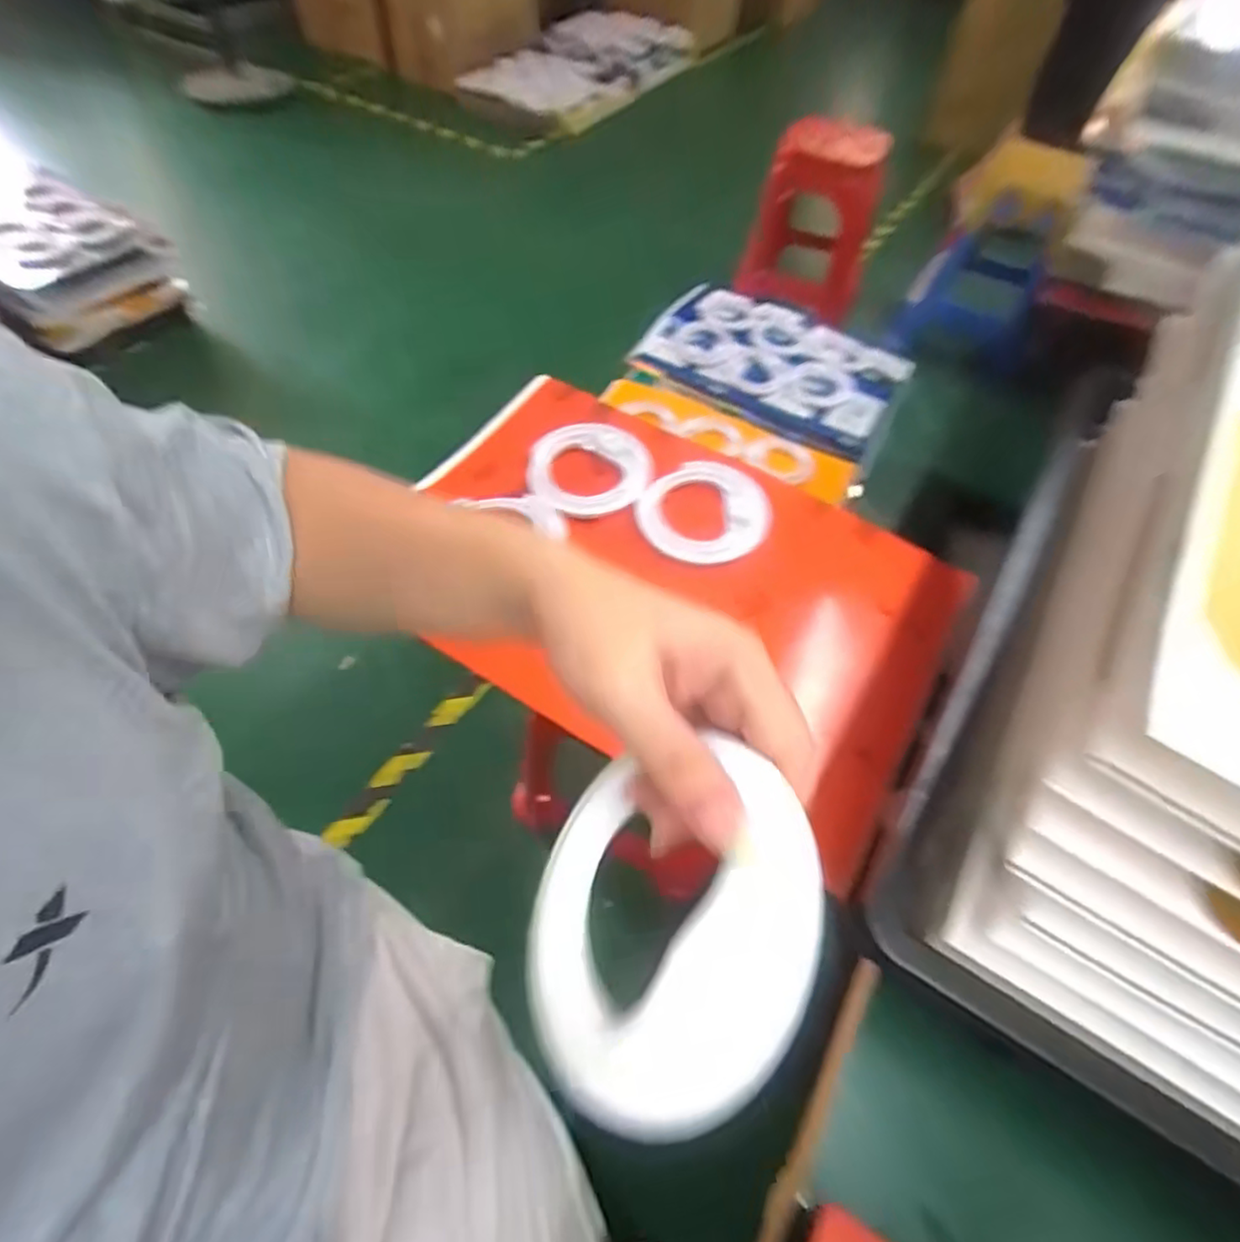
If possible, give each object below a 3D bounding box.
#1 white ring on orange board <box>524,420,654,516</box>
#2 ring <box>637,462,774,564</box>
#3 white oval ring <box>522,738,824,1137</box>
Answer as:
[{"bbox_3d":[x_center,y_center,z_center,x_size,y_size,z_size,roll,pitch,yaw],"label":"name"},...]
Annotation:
[{"bbox_3d":[-0.035,-0.172,0.743,0.137,0.013,0.126,-4,64,7],"label":"white ring on orange board"},{"bbox_3d":[0.089,-0.117,0.702,0.137,0.028,0.125,2,54,-2],"label":"ring"},{"bbox_3d":[0.013,0.108,0.240,0.014,0.130,0.123,36,49,-32],"label":"white oval ring"}]

